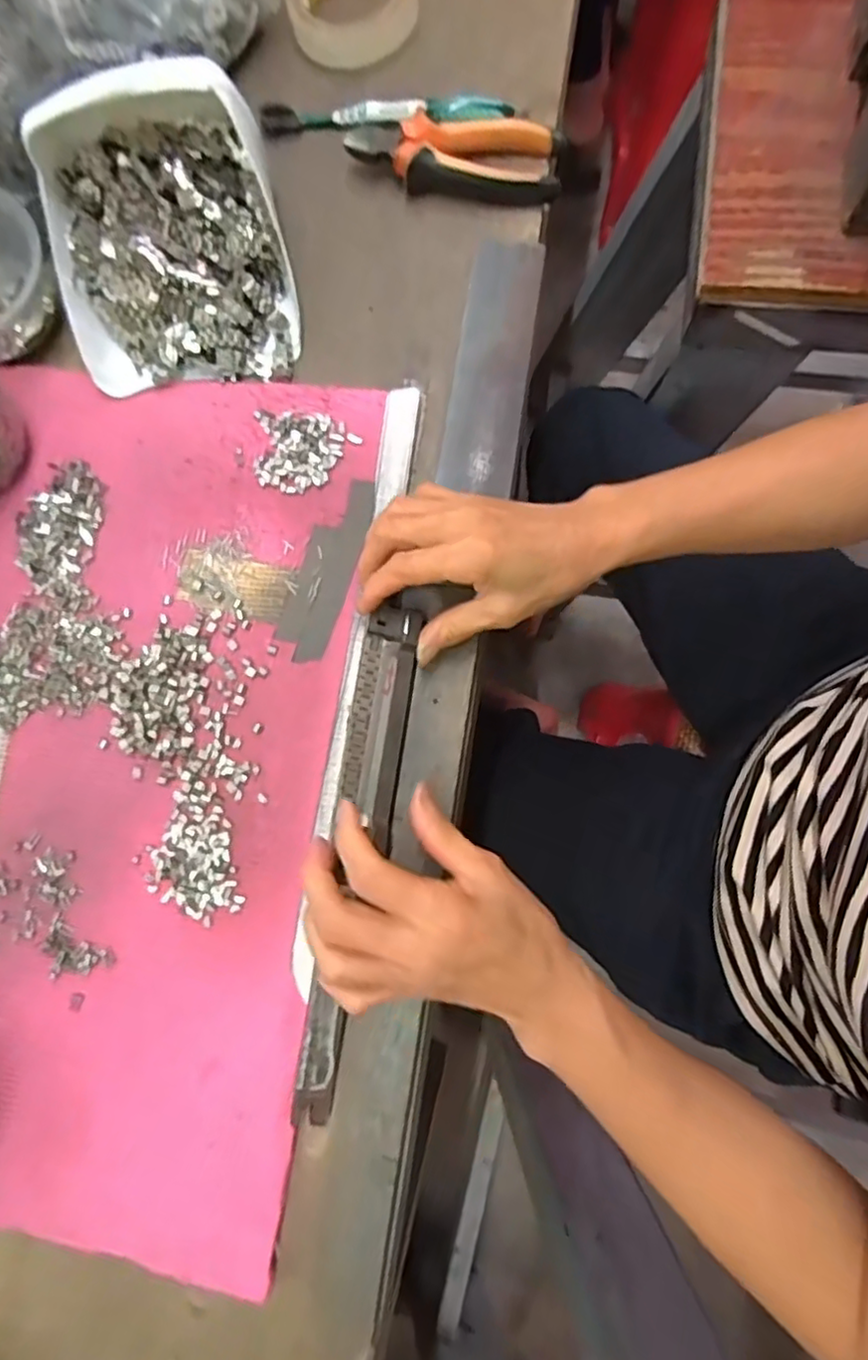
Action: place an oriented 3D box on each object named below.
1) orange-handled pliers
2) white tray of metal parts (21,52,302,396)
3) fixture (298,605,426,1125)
[{"bbox_3d":[0.014,-0.369,0.455,0.151,0.028,0.056,11,81,8],"label":"orange-handled pliers"},{"bbox_3d":[-0.180,-0.294,0.420,0.153,0.078,0.178,-15,79,3],"label":"white tray of metal parts"},{"bbox_3d":[-0.044,0.098,0.369,0.032,0.015,0.285,9,82,3],"label":"fixture"}]

